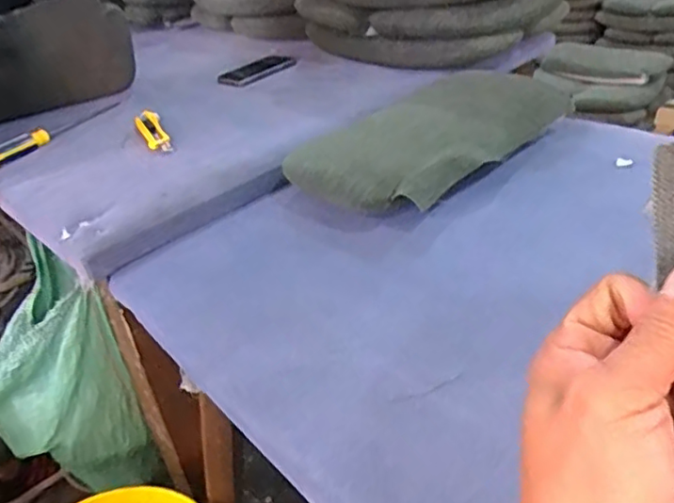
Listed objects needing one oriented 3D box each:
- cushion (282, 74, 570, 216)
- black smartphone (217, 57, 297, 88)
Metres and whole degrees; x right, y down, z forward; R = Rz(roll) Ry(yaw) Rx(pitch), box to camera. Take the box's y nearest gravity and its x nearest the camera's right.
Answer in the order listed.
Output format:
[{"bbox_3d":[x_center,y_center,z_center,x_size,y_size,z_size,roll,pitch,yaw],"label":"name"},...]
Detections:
[{"bbox_3d":[0.123,-0.172,0.860,0.416,0.067,0.218,-32,40,-32],"label":"cushion"},{"bbox_3d":[-0.162,-0.357,1.214,0.151,0.015,0.086,-30,39,-31],"label":"black smartphone"}]

